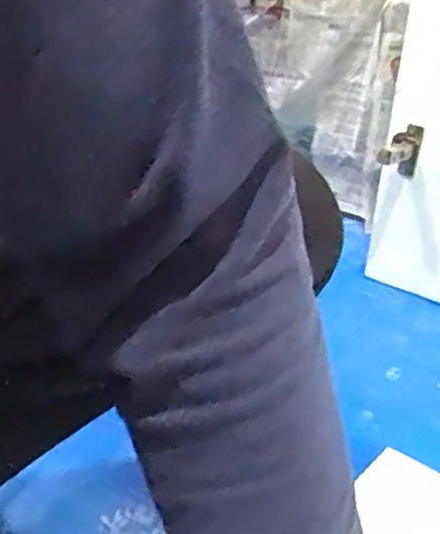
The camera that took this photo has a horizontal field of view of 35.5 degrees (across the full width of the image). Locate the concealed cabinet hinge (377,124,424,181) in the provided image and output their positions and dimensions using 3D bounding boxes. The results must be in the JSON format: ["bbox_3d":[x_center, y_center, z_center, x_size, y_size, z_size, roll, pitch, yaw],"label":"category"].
[{"bbox_3d":[0.204,-0.118,0.781,0.032,0.060,0.090,12,34,24],"label":"concealed cabinet hinge"}]

